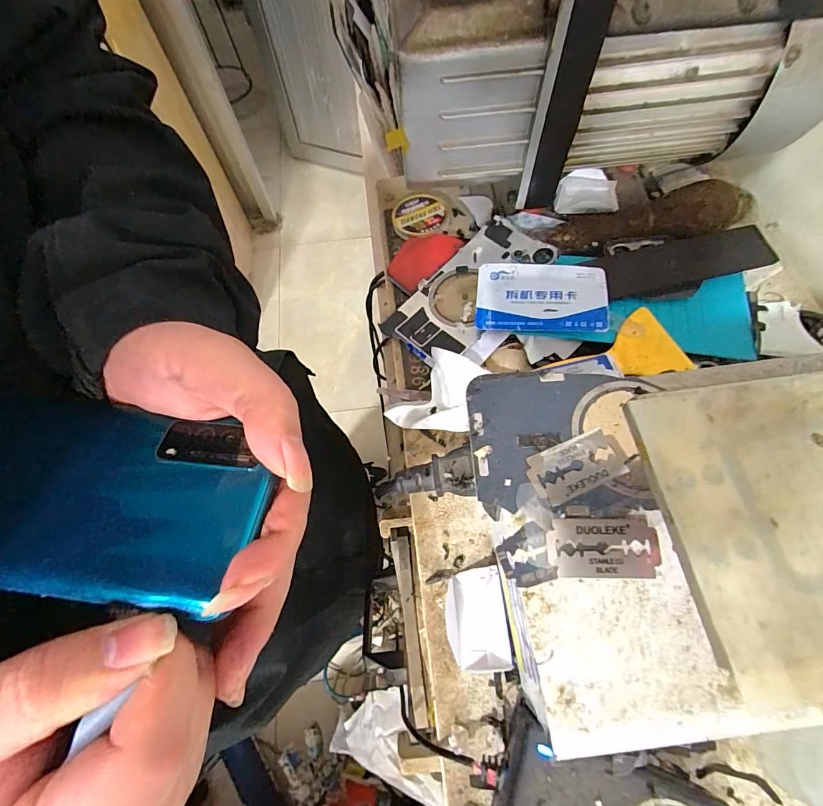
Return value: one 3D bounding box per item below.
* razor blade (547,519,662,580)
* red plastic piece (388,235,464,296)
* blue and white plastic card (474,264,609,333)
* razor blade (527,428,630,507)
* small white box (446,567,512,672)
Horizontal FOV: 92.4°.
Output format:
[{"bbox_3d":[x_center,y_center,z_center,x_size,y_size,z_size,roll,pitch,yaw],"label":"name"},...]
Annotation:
[{"bbox_3d":[0.075,0.056,0.153,0.043,0.004,0.022,0,69,2],"label":"razor blade"},{"bbox_3d":[0.009,-0.117,0.314,0.061,0.010,0.043,-40,73,-13],"label":"red plastic piece"},{"bbox_3d":[0.089,-0.073,0.273,0.086,0.004,0.052,4,70,10],"label":"blue and white plastic card"},{"bbox_3d":[0.070,0.027,0.166,0.041,0.004,0.022,-21,69,-6],"label":"razor blade"},{"bbox_3d":[0.035,0.115,0.211,0.031,0.013,0.047,-4,69,0],"label":"small white box"}]

